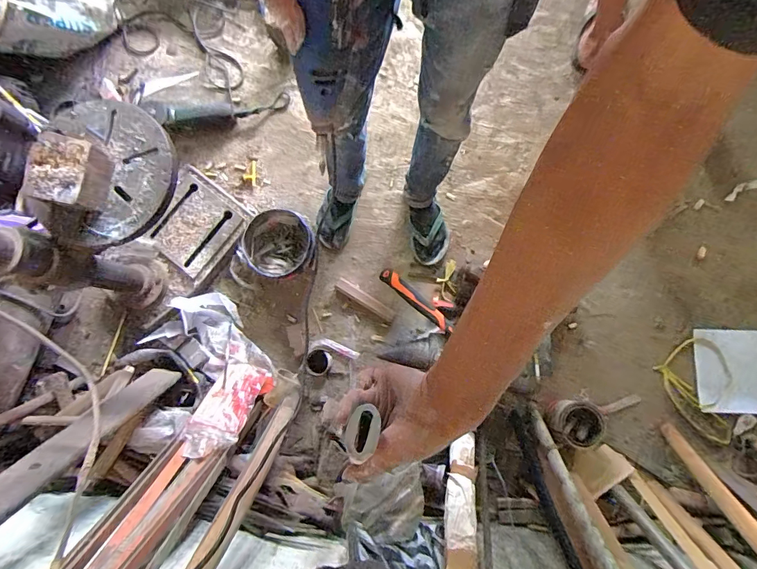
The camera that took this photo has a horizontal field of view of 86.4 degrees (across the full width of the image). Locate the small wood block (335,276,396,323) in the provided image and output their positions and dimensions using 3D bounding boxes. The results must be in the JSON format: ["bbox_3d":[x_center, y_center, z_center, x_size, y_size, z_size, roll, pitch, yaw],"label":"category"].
[{"bbox_3d":[-0.037,0.041,1.135,0.185,0.019,0.037,34,84,6],"label":"small wood block"}]

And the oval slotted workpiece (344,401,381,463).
[{"bbox_3d":[-0.013,0.116,0.314,0.022,0.016,0.037,17,64,14],"label":"oval slotted workpiece"}]

